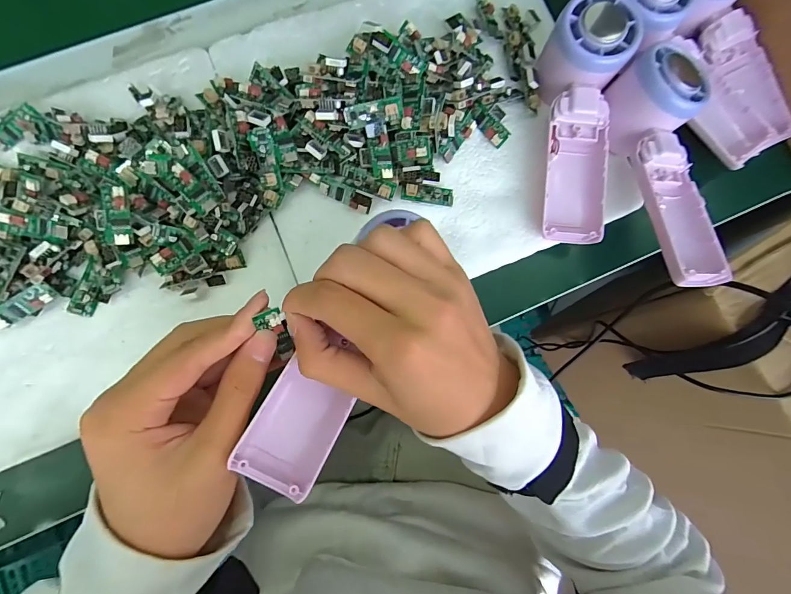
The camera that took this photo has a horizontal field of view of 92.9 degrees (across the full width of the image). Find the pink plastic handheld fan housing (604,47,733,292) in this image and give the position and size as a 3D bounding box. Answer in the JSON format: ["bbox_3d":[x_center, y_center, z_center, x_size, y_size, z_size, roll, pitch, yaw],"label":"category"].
[{"bbox_3d":[0.186,-0.087,0.262,0.063,0.047,0.163,0,82,-2],"label":"pink plastic handheld fan housing"}]

